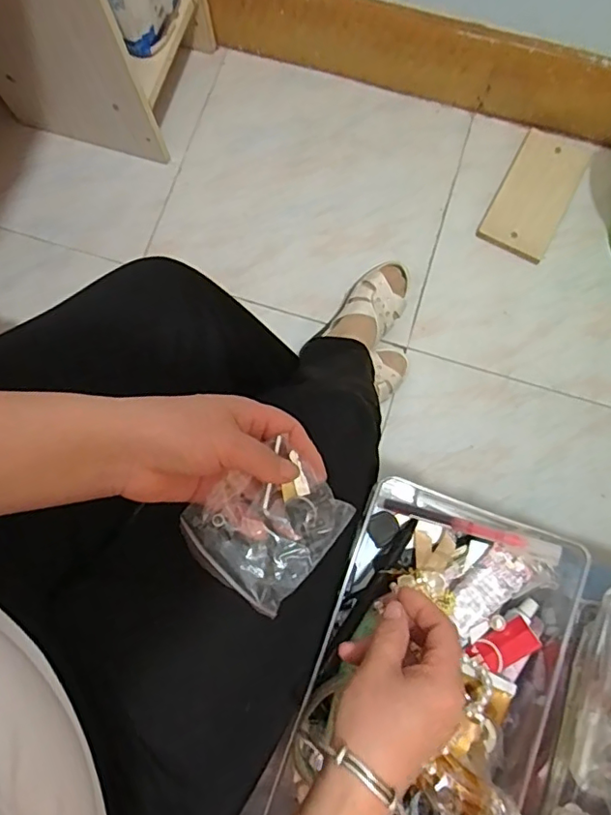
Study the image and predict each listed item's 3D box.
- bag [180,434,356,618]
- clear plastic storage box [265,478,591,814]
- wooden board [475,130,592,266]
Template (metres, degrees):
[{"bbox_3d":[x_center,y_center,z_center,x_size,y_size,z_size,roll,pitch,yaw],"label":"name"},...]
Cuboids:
[{"bbox_3d":[-0.026,0.075,0.350,0.081,0.017,0.088,40,81,8],"label":"bag"},{"bbox_3d":[0.094,0.189,0.384,0.161,0.081,0.245,22,79,5],"label":"clear plastic storage box"},{"bbox_3d":[0.405,-0.375,0.957,0.115,0.007,0.231,28,79,6],"label":"wooden board"}]

